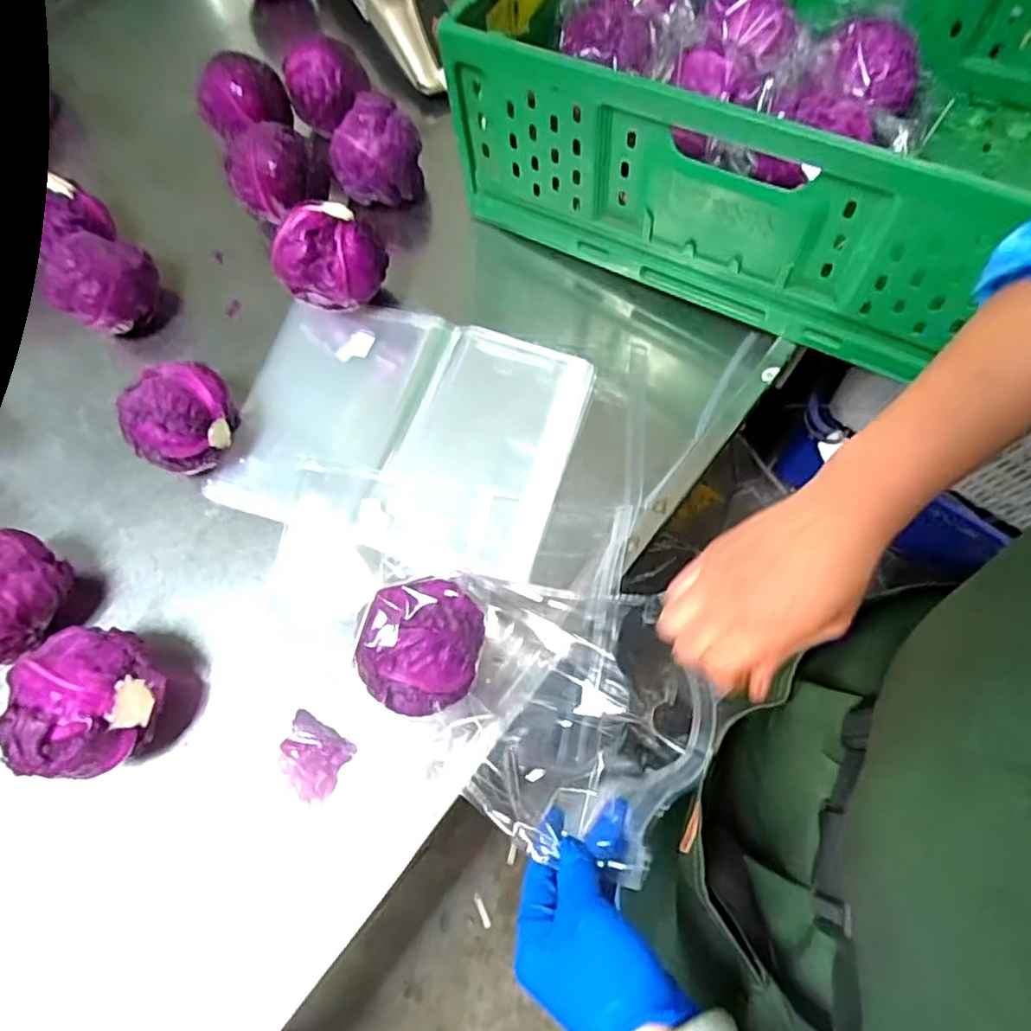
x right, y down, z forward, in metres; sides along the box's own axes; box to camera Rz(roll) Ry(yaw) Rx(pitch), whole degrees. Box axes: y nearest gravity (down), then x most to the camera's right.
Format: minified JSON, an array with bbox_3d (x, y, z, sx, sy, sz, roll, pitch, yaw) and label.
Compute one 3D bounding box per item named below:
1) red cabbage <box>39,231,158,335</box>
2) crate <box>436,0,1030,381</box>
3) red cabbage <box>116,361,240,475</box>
[{"bbox_3d":[-0.430,-0.238,0.687,0.089,0.100,0.090,-2,70,-1],"label":"red cabbage"},{"bbox_3d":[0.295,-0.433,0.671,0.602,0.216,0.417,29,72,10],"label":"crate"},{"bbox_3d":[-0.321,-0.093,0.633,0.099,0.094,0.098,0,70,0],"label":"red cabbage"}]

